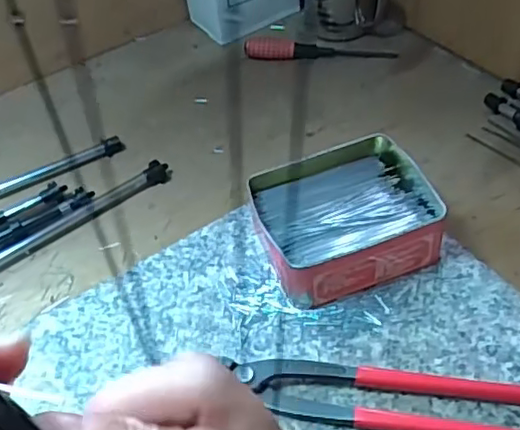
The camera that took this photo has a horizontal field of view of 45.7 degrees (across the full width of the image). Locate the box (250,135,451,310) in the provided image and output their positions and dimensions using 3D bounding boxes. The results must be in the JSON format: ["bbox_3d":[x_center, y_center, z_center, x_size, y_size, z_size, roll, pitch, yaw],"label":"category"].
[{"bbox_3d":[0.064,-0.001,0.452,0.127,0.043,0.103,-19,49,-11],"label":"box"}]

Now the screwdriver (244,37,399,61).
[{"bbox_3d":[0.066,-0.182,0.678,0.163,0.022,0.020,2,48,8],"label":"screwdriver"}]

